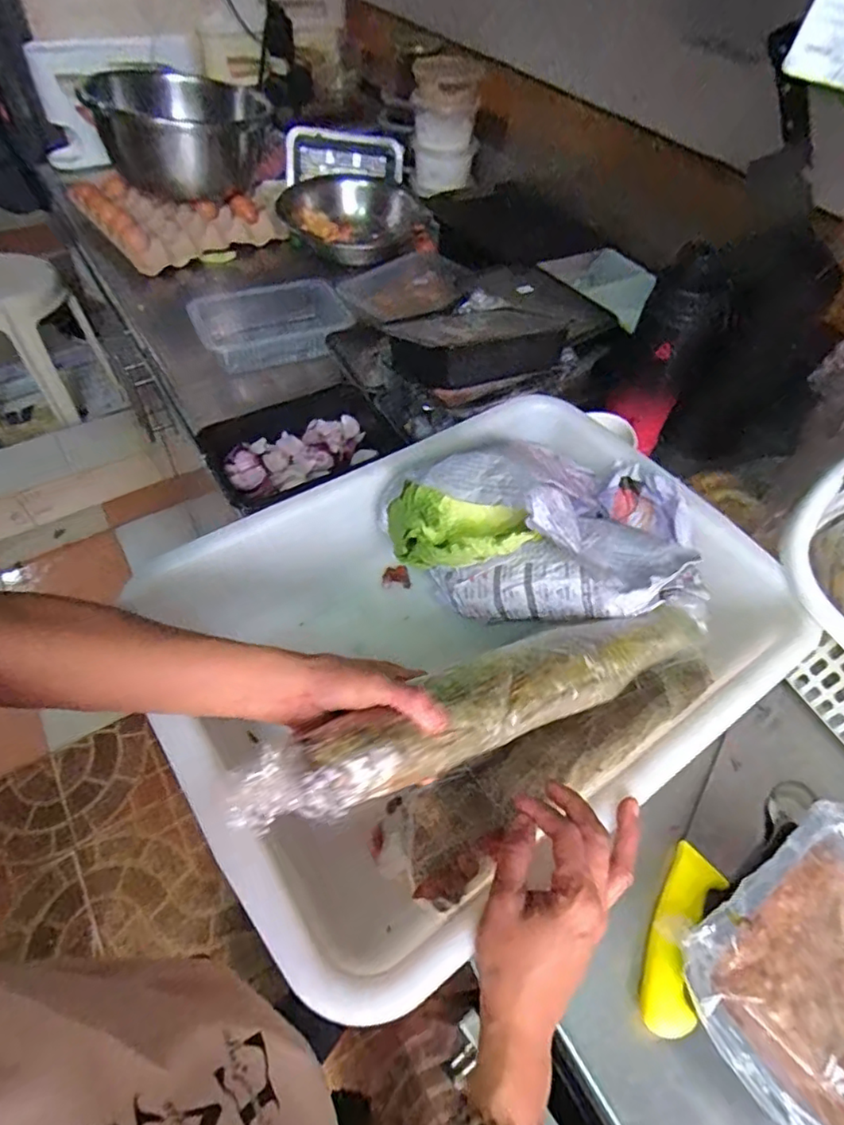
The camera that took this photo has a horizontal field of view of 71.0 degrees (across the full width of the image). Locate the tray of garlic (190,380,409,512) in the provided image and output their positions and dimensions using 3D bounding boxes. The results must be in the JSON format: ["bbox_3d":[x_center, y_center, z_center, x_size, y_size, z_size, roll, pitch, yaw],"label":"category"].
[{"bbox_3d":[-0.132,-0.127,0.674,0.198,0.053,0.098,-29,61,-22],"label":"tray of garlic"}]

